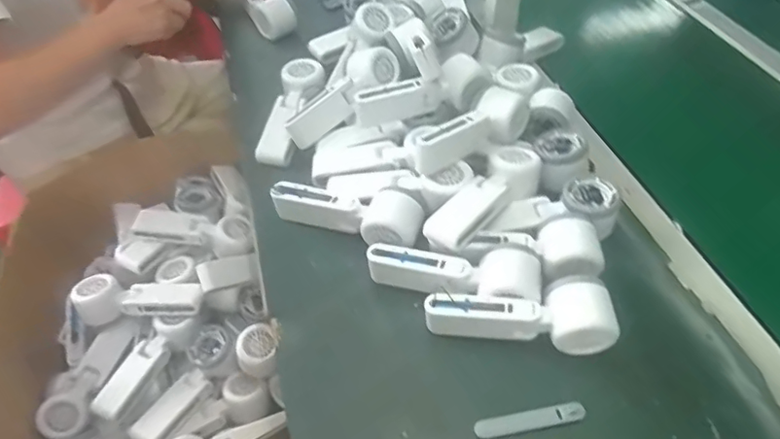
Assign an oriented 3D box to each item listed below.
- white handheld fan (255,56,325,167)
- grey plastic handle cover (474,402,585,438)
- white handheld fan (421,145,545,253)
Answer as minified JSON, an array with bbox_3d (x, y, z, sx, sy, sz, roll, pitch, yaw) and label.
[{"bbox_3d":[-0.127,-0.147,0.702,0.057,0.039,0.159,9,64,12],"label":"white handheld fan"},{"bbox_3d":[0.119,0.171,0.465,0.094,0.004,0.016,-10,49,-4],"label":"grey plastic handle cover"},{"bbox_3d":[0.101,-0.024,0.570,0.151,0.041,0.049,-37,57,-27],"label":"white handheld fan"}]

